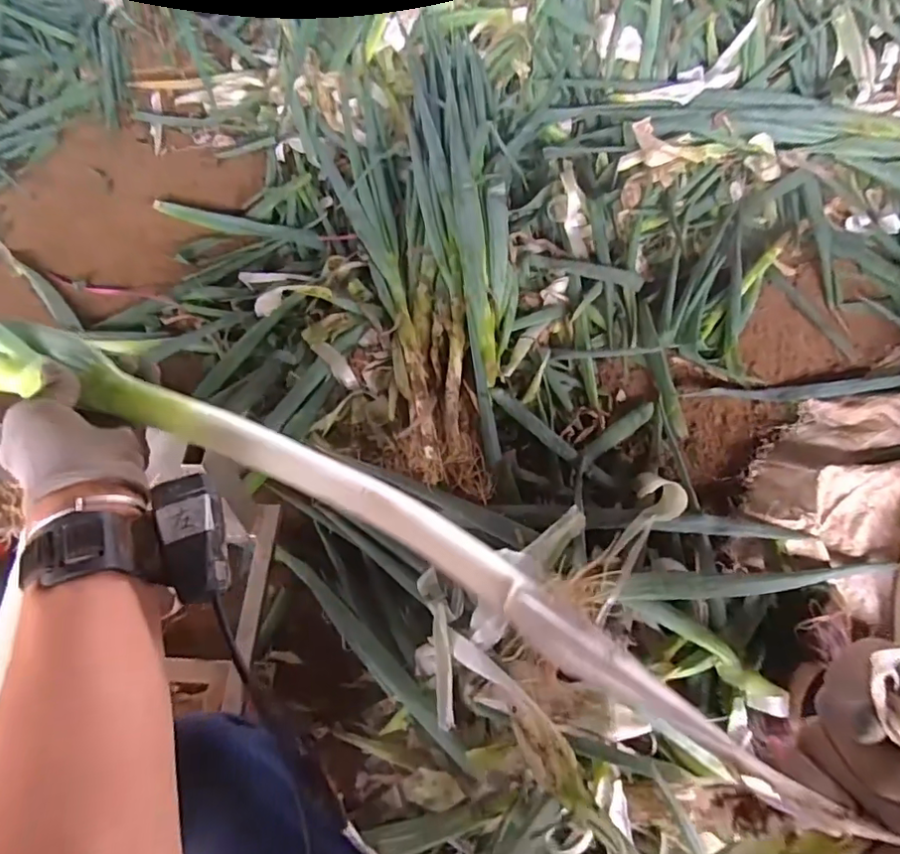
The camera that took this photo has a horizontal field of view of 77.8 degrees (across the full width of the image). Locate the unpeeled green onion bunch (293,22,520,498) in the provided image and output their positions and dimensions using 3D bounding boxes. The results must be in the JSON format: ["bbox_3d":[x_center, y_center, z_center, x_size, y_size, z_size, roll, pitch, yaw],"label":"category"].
[{"bbox_3d":[-0.067,-0.365,1.058,0.398,0.141,1.067,-5,60,-4],"label":"unpeeled green onion bunch"}]

